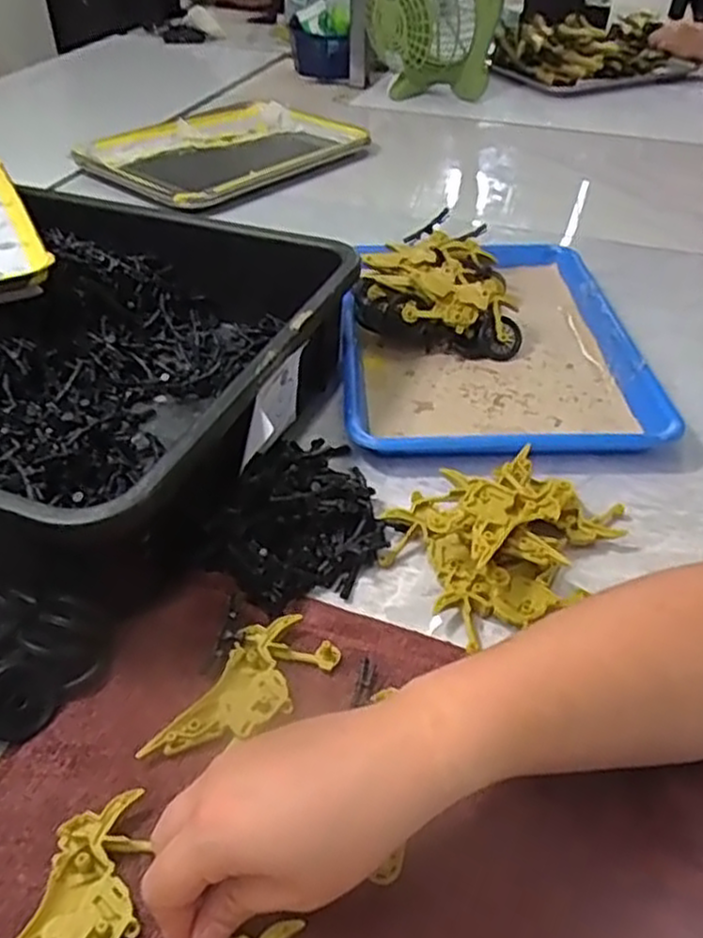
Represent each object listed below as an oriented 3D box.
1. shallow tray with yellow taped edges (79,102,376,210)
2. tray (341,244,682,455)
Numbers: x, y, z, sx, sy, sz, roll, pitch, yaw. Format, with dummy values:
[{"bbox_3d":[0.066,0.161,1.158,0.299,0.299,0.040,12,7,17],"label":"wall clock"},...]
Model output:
[{"bbox_3d":[-0.169,-0.448,1.041,0.270,0.030,0.368,26,46,27],"label":"shallow tray with yellow taped edges"},{"bbox_3d":[0.116,-0.115,0.661,0.244,0.035,0.317,-1,40,-2],"label":"tray"}]

